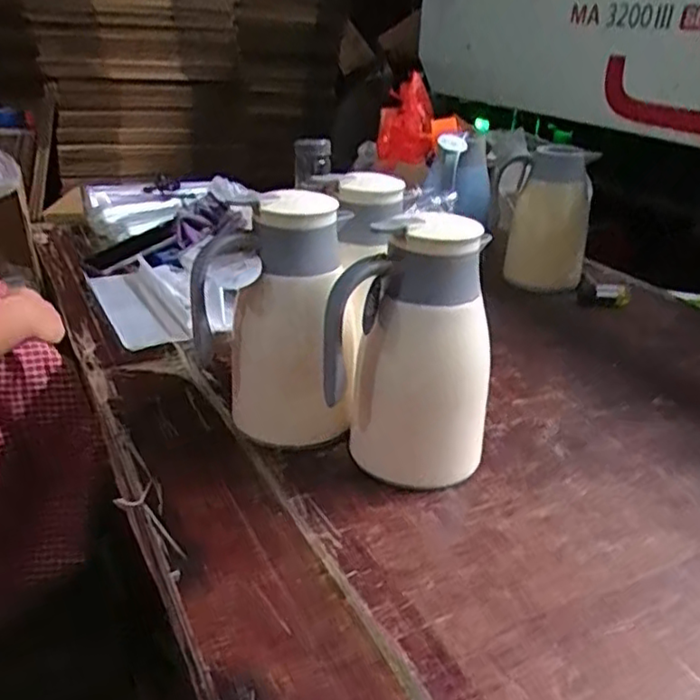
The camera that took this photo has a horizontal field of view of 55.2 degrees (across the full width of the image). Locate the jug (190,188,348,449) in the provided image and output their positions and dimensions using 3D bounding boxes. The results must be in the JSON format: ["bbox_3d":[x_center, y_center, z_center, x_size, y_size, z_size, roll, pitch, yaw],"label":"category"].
[{"bbox_3d":[-0.085,-0.029,0.688,0.149,0.240,0.109,-2,27,-10],"label":"jug"}]

